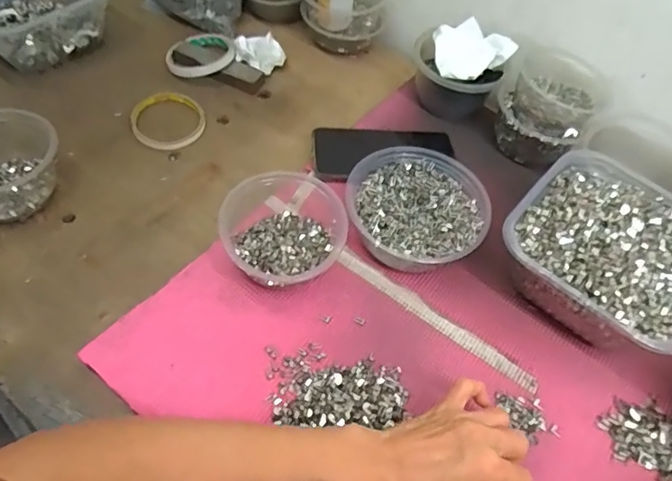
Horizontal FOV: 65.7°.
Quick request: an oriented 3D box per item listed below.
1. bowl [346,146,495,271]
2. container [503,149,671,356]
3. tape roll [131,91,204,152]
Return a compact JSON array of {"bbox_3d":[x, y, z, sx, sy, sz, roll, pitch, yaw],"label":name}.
[{"bbox_3d":[0.078,-0.026,0.517,0.132,0.058,0.125,3,55,-5],"label":"bowl"},{"bbox_3d":[0.254,0.013,0.491,0.170,0.081,0.175,37,59,18],"label":"container"},{"bbox_3d":[-0.196,-0.140,0.609,0.081,0.015,0.084,2,56,-3],"label":"tape roll"}]

